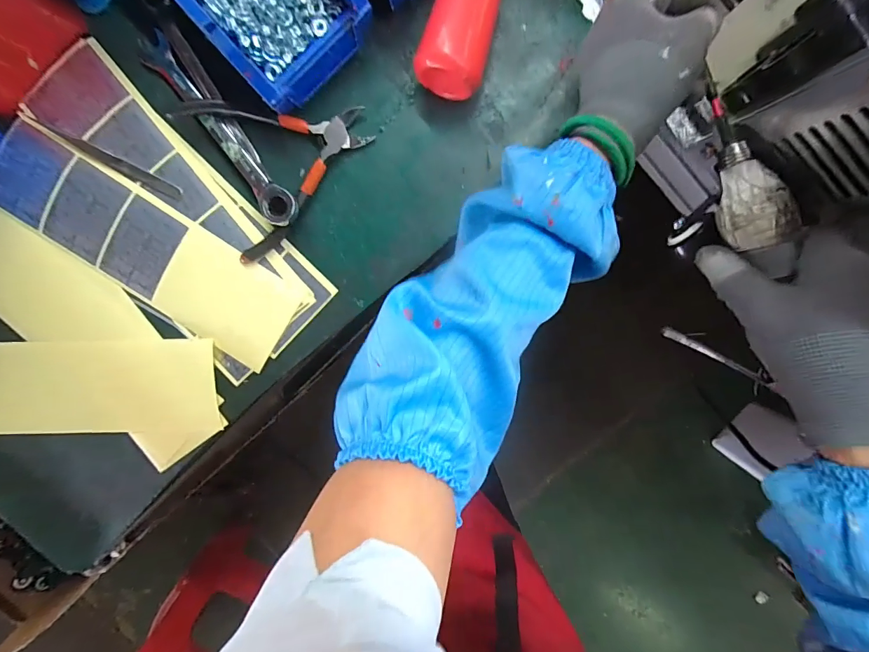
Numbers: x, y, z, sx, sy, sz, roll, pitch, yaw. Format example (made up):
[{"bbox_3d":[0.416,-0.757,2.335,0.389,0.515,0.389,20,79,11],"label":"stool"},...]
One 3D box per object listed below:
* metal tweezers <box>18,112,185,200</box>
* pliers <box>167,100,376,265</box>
[{"bbox_3d":[-0.276,-0.141,0.330,0.140,0.005,0.011,27,99,-2],"label":"metal tweezers"},{"bbox_3d":[-0.119,-0.135,0.323,0.137,0.022,0.123,-22,98,5],"label":"pliers"}]

